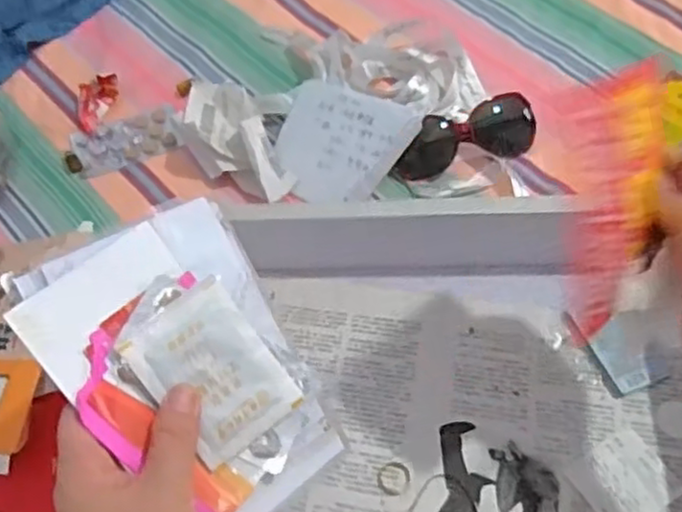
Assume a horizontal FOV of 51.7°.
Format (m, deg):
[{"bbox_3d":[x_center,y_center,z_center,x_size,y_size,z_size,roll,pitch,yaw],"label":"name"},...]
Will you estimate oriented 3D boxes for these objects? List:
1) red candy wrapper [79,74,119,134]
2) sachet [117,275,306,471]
[{"bbox_3d":[-0.258,-0.162,0.733,0.032,0.022,0.064,13,61,12],"label":"red candy wrapper"},{"bbox_3d":[-0.065,0.060,0.364,0.059,0.008,0.081,-37,96,-20],"label":"sachet"}]

